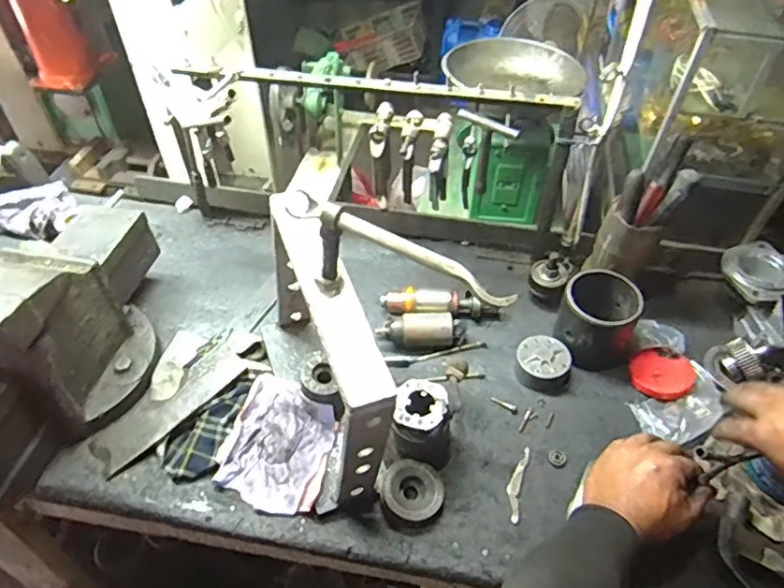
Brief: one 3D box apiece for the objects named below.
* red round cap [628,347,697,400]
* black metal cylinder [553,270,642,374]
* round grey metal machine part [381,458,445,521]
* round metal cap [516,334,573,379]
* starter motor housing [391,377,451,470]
[{"bbox_3d":[0.407,0.122,0.870,0.089,0.016,0.090,0,47,0],"label":"red round cap"},{"bbox_3d":[0.309,0.041,0.873,0.110,0.106,0.120,18,50,15],"label":"black metal cylinder"},{"bbox_3d":[0.027,0.257,0.755,0.079,0.029,0.078,0,47,0],"label":"round grey metal machine part"},{"bbox_3d":[0.230,0.102,0.878,0.077,0.043,0.074,0,47,0],"label":"round metal cap"},{"bbox_3d":[0.041,0.178,0.769,0.080,0.123,0.067,10,48,8],"label":"starter motor housing"}]

